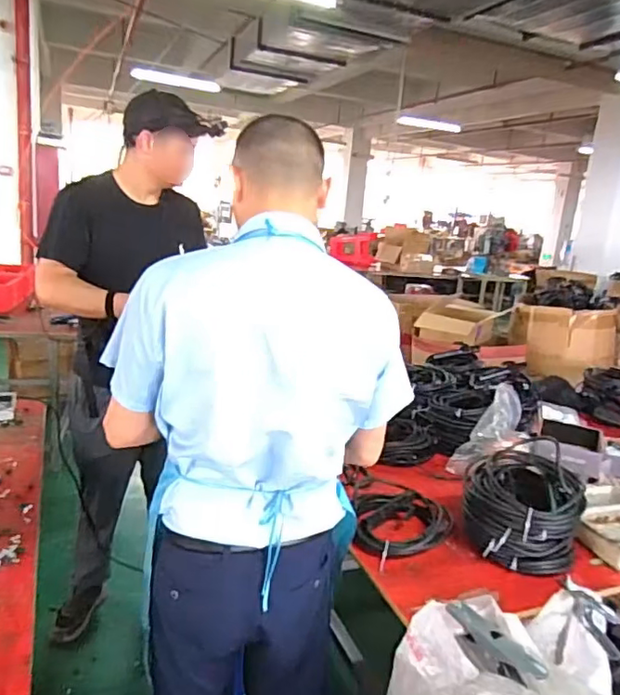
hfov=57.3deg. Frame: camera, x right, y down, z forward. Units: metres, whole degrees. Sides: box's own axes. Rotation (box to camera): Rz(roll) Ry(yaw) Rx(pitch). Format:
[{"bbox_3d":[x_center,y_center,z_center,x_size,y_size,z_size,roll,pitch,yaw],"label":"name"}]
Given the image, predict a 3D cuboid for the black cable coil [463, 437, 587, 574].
[{"bbox_3d":[0.476,0.343,1.272,0.227,0.208,0.237,5,14,-1],"label":"black cable coil"}]

